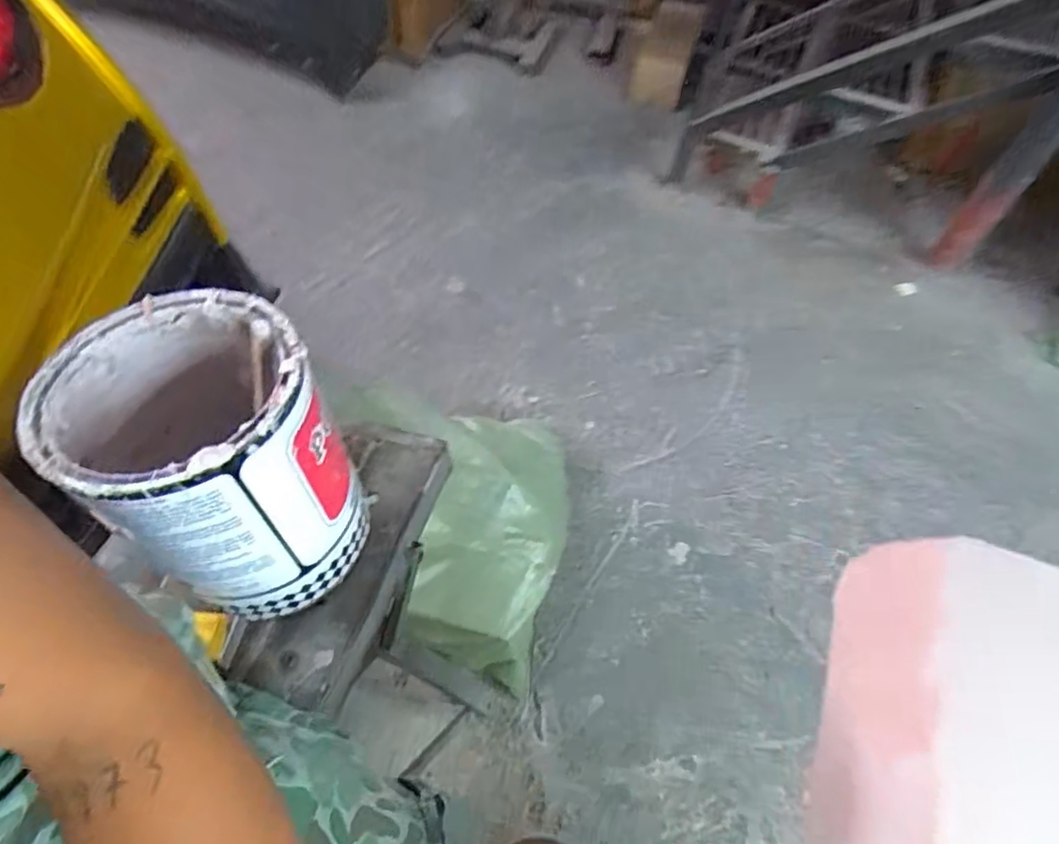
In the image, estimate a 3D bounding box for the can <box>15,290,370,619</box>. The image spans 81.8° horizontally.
[{"bbox_3d":[-0.227,0.026,0.457,0.158,0.190,0.186,-31,64,-22],"label":"can"}]

